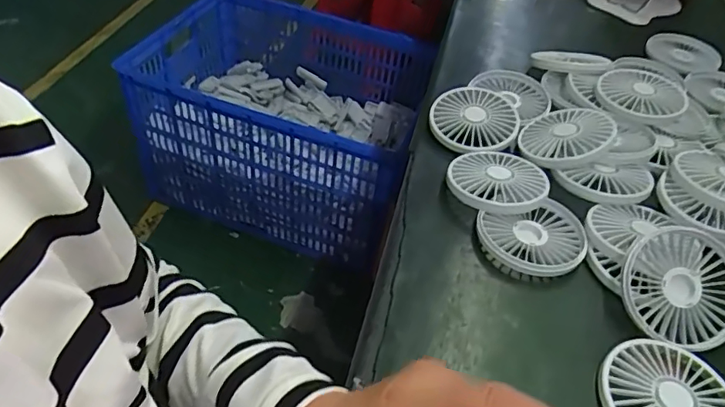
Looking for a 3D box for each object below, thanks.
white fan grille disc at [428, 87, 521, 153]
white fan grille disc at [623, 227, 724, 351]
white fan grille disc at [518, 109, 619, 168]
[{"bbox_3d":[0.112,-0.085,0.531,0.090,0.017,0.079,-36,68,-26],"label":"white fan grille disc"},{"bbox_3d":[0.245,0.063,0.400,0.087,0.013,0.086,0,74,-1],"label":"white fan grille disc"},{"bbox_3d":[0.195,-0.065,0.511,0.083,0.012,0.087,8,47,34],"label":"white fan grille disc"}]

